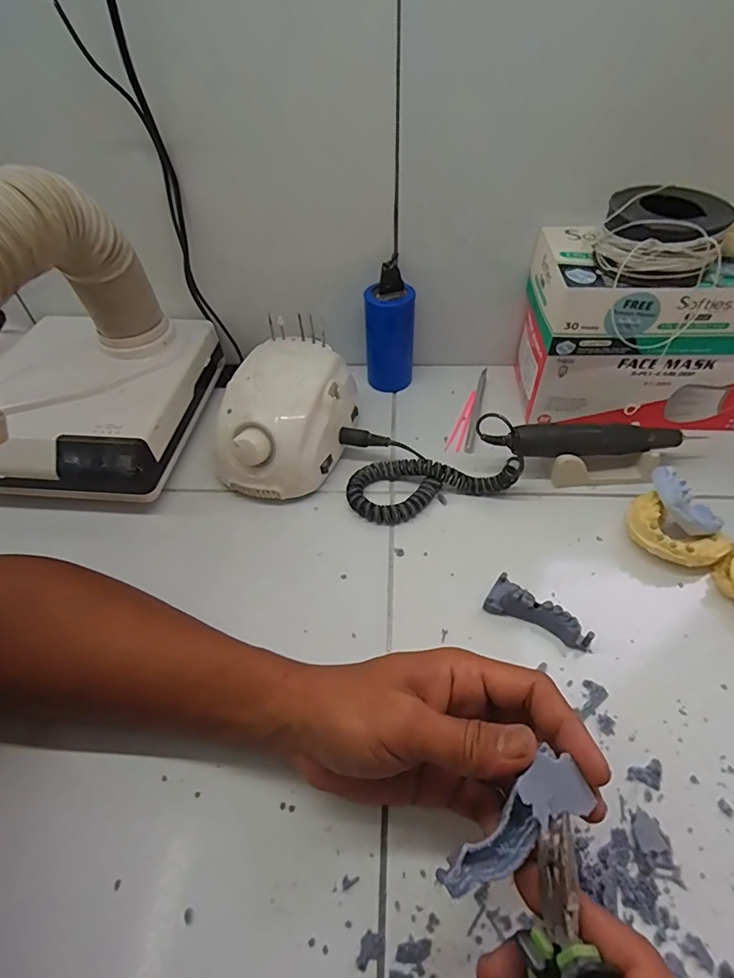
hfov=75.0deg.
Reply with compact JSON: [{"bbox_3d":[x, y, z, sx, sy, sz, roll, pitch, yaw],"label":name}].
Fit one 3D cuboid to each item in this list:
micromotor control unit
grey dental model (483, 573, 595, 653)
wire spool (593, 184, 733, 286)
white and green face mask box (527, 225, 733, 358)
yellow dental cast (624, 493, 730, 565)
[{"bbox_3d":[-0.073,-0.061,0.436,0.098,0.087,0.137,15,53,16],"label":"micromotor control unit"},{"bbox_3d":[0.119,0.089,0.331,0.071,0.025,0.023,31,59,26],"label":"grey dental model"},{"bbox_3d":[0.216,-0.187,0.353,0.079,0.047,0.066,20,54,19],"label":"wire spool"},{"bbox_3d":[0.252,-0.170,0.406,0.215,0.061,0.108,0,50,4],"label":"white and green face mask box"},{"bbox_3d":[0.233,0.035,0.367,0.071,0.033,0.045,36,61,28],"label":"yellow dental cast"}]

